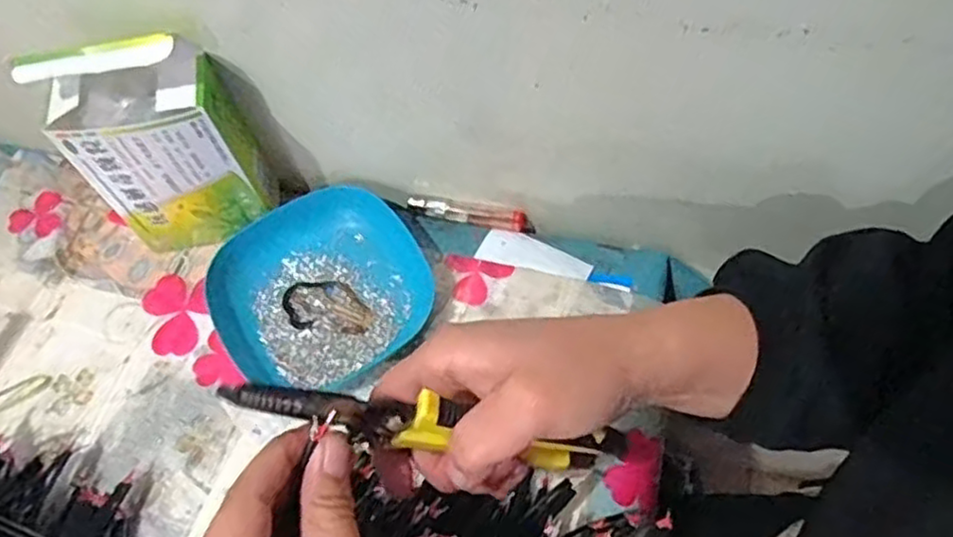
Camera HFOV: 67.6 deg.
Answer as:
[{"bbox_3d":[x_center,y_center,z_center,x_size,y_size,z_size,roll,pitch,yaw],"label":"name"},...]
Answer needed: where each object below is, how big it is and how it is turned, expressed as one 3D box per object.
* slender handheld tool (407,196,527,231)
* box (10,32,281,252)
[{"bbox_3d":[-0.006,-0.040,0.512,0.083,0.016,0.010,8,63,9],"label":"slender handheld tool"},{"bbox_3d":[-0.198,-0.079,0.458,0.094,0.176,0.048,-9,61,-1],"label":"box"}]

